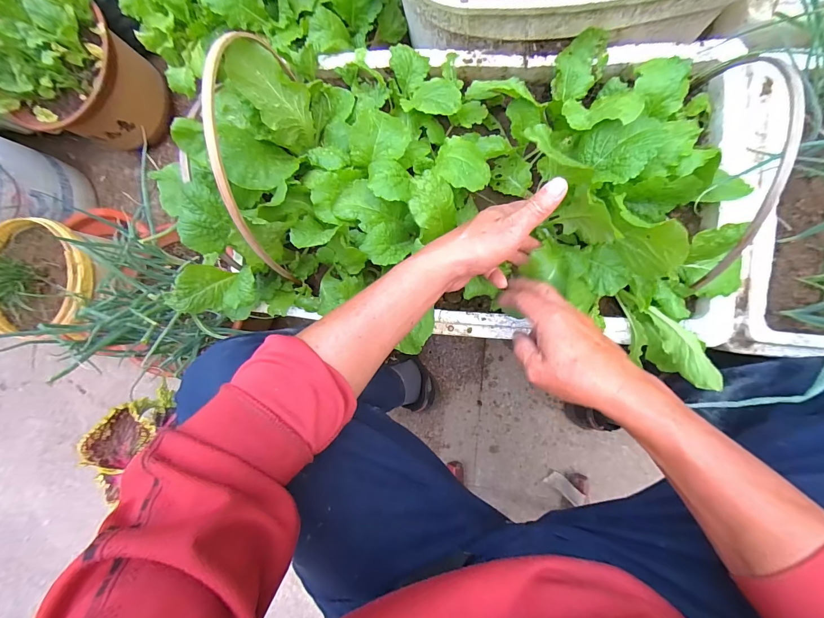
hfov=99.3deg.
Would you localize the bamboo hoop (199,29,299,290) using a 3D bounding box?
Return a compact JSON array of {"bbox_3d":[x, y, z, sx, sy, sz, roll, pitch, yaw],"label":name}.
[{"bbox_3d":[-0.171,-0.174,0.397,0.016,0.189,0.272,2,91,9],"label":"bamboo hoop"}]

